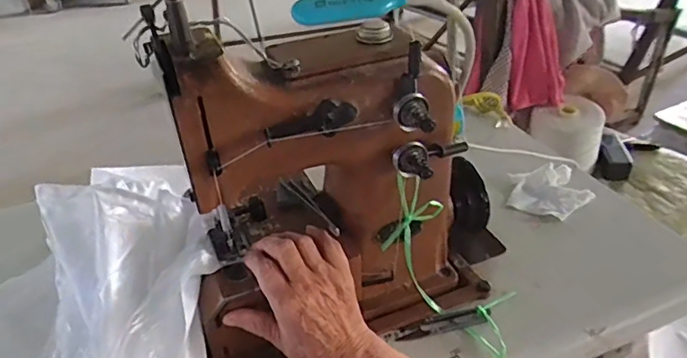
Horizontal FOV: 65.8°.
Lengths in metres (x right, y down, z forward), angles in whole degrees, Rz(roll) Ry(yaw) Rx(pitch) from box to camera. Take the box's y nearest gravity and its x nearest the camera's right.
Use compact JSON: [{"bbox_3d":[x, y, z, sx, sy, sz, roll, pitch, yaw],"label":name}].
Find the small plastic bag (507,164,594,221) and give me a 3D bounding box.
[{"bbox_3d":[0.278,0.016,0.716,0.099,0.024,0.097,20,41,28],"label":"small plastic bag"}]

